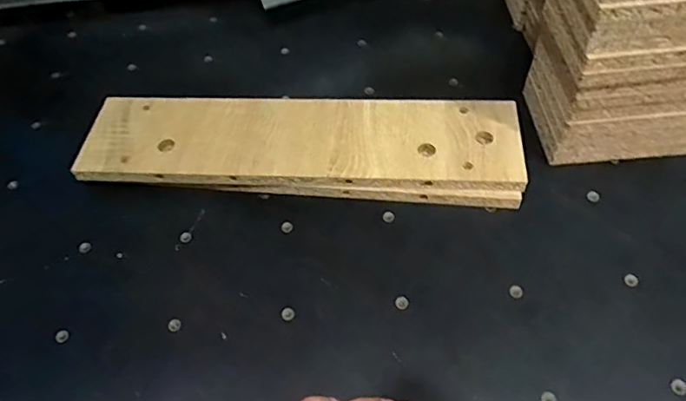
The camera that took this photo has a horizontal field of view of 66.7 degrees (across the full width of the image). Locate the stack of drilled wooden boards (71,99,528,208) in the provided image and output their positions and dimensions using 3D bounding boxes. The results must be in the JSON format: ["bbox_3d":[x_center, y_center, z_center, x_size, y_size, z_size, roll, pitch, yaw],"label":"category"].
[{"bbox_3d":[-0.038,-0.047,0.450,0.367,0.037,0.099,2,54,7],"label":"stack of drilled wooden boards"}]

